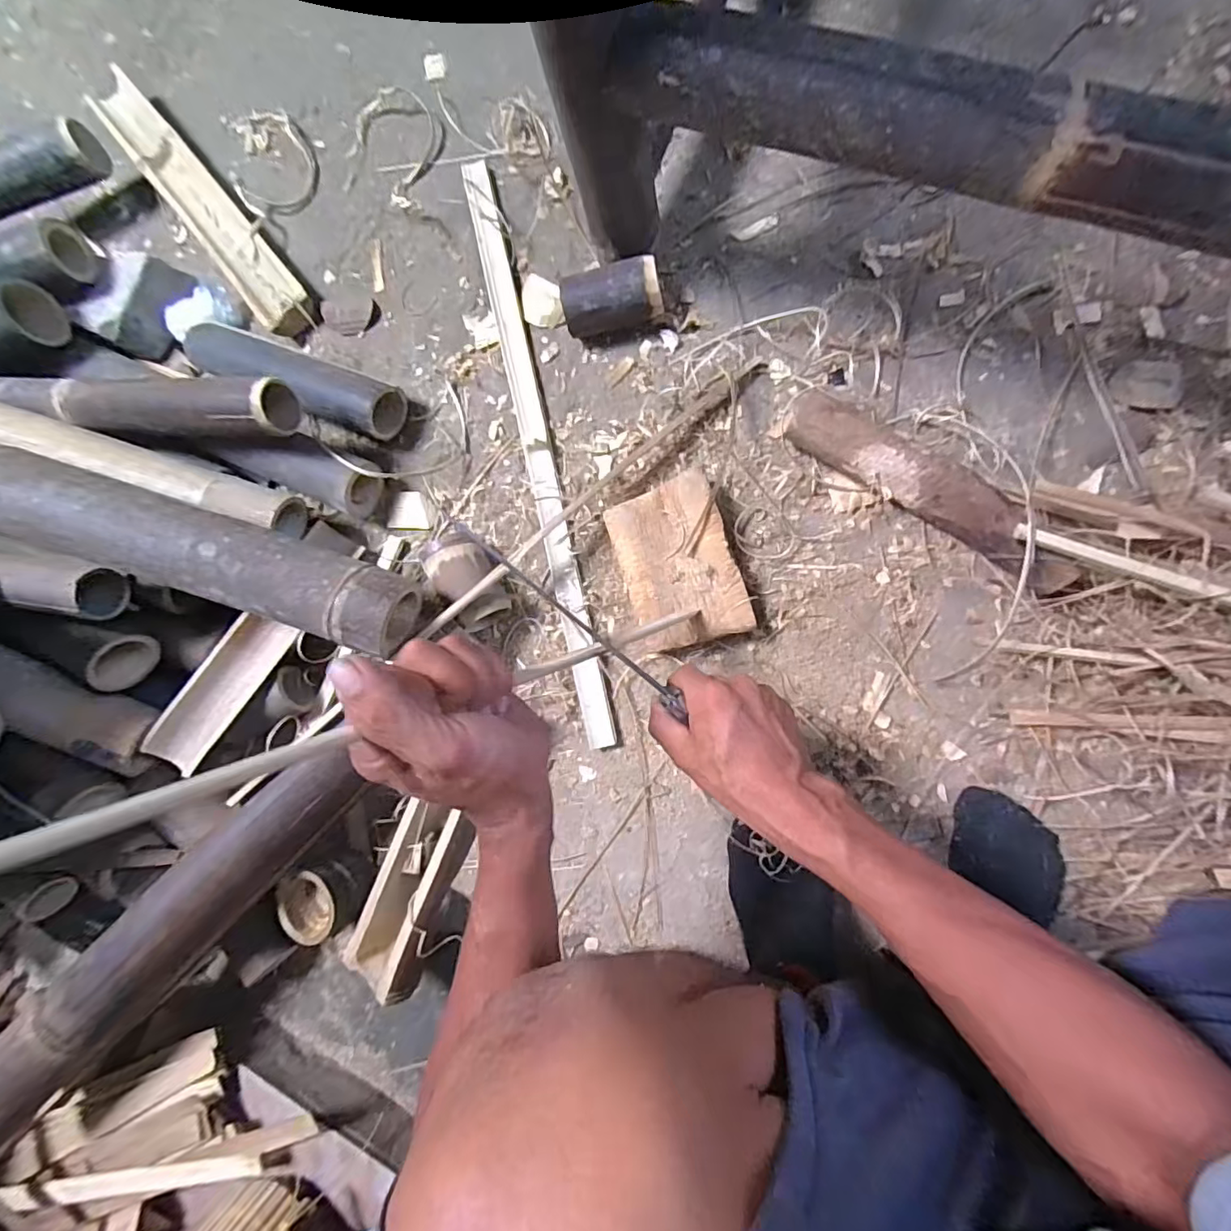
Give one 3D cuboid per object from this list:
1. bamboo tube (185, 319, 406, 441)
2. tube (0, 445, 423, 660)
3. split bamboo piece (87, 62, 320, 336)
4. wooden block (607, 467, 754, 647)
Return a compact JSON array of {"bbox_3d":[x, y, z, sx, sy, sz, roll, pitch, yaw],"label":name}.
[{"bbox_3d":[-0.384,-0.284,0.654,0.285,0.055,0.069,24,93,9],"label":"bamboo tube"},{"bbox_3d":[-0.553,-0.109,0.514,0.747,0.080,0.089,18,92,-5],"label":"tube"},{"bbox_3d":[-0.524,-0.521,0.702,0.070,0.032,0.451,-40,83,6],"label":"split bamboo piece"},{"bbox_3d":[0.065,-0.053,0.574,0.119,0.041,0.168,-19,86,8],"label":"wooden block"}]

